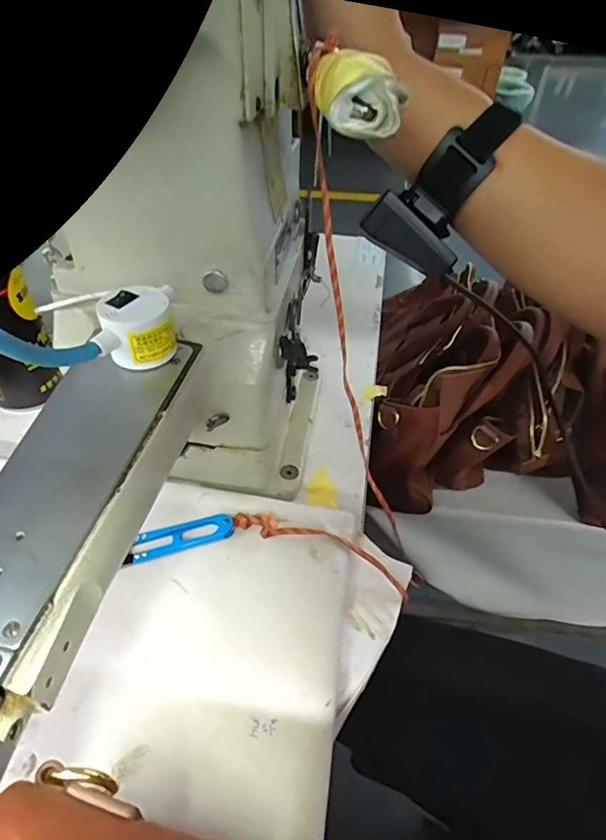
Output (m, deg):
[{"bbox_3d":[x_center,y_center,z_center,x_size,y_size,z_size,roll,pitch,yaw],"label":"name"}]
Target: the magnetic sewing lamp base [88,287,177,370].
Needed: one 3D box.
[{"bbox_3d":[-0.087,-0.049,0.257,0.038,0.033,0.038,-9,48,-9],"label":"magnetic sewing lamp base"}]

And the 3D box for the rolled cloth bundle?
[{"bbox_3d":[0.024,-0.147,0.215,0.037,0.028,0.031,-6,48,-6],"label":"rolled cloth bundle"}]

